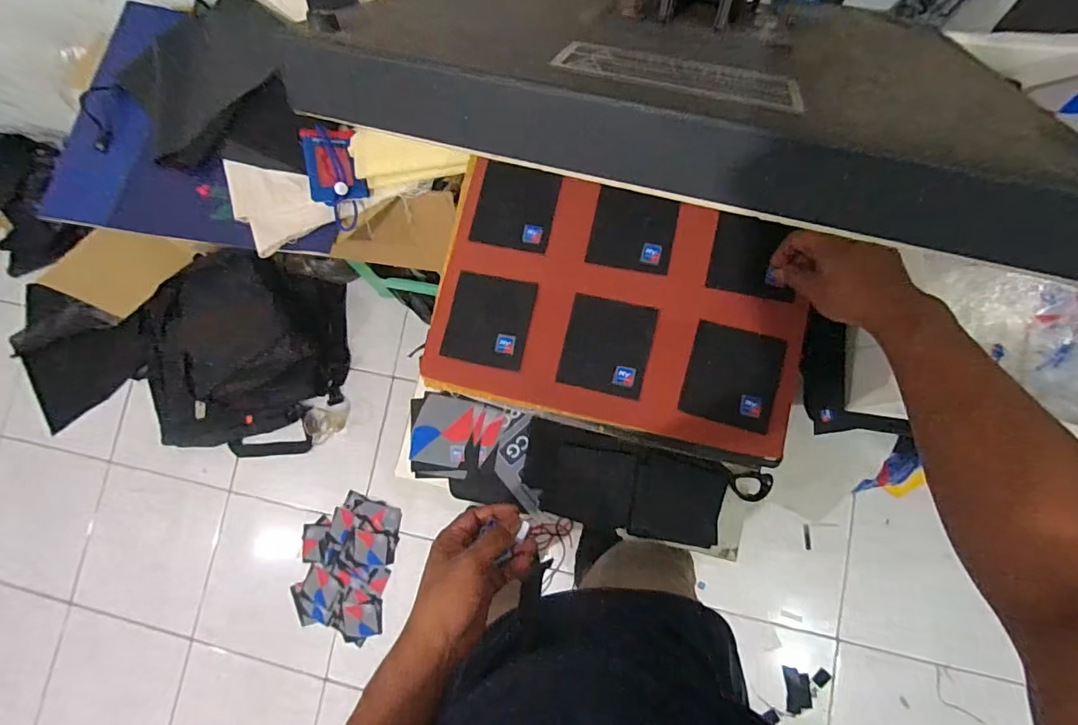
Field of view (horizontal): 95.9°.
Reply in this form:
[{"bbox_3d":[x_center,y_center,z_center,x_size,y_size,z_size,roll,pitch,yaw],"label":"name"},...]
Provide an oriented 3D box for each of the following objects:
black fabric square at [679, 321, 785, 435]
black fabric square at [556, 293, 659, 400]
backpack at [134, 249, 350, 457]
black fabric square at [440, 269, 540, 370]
[{"bbox_3d":[0.201,0.014,0.503,0.090,0.005,0.098,15,85,9],"label":"black fabric square"},{"bbox_3d":[0.073,-0.018,0.520,0.089,0.005,0.098,13,85,9],"label":"black fabric square"},{"bbox_3d":[-0.840,-0.016,1.343,0.580,0.121,0.525,1,83,8],"label":"backpack"},{"bbox_3d":[-0.055,-0.047,0.536,0.089,0.004,0.097,11,85,6],"label":"black fabric square"}]

